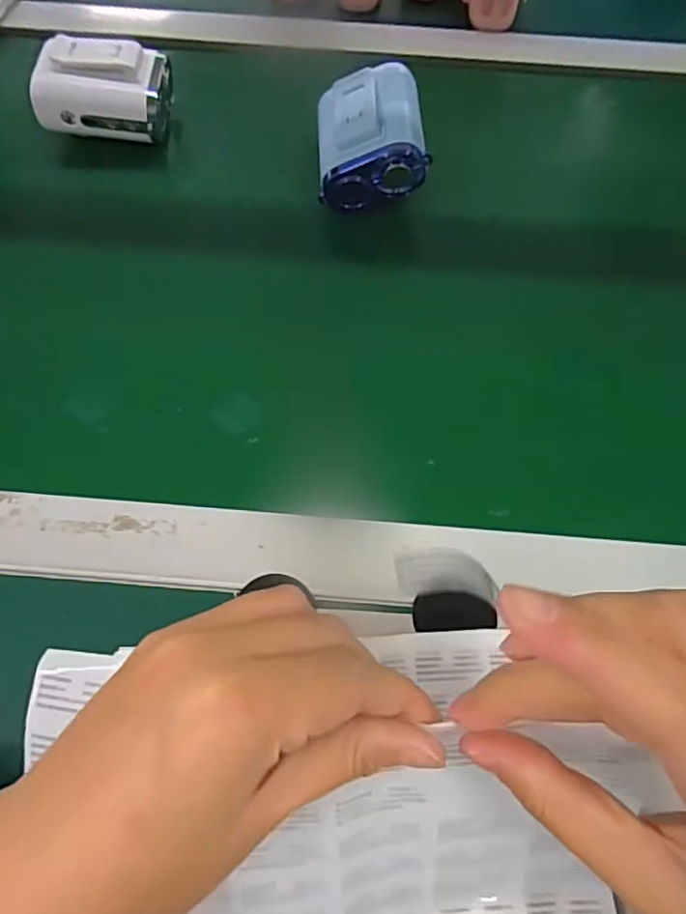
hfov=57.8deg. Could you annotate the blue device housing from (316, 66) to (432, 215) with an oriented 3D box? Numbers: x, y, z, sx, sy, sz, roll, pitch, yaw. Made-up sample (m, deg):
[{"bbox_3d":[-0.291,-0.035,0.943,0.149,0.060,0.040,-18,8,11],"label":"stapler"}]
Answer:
[{"bbox_3d":[0.018,-0.206,0.396,0.070,0.044,0.072,-4,63,1],"label":"blue device housing"}]

